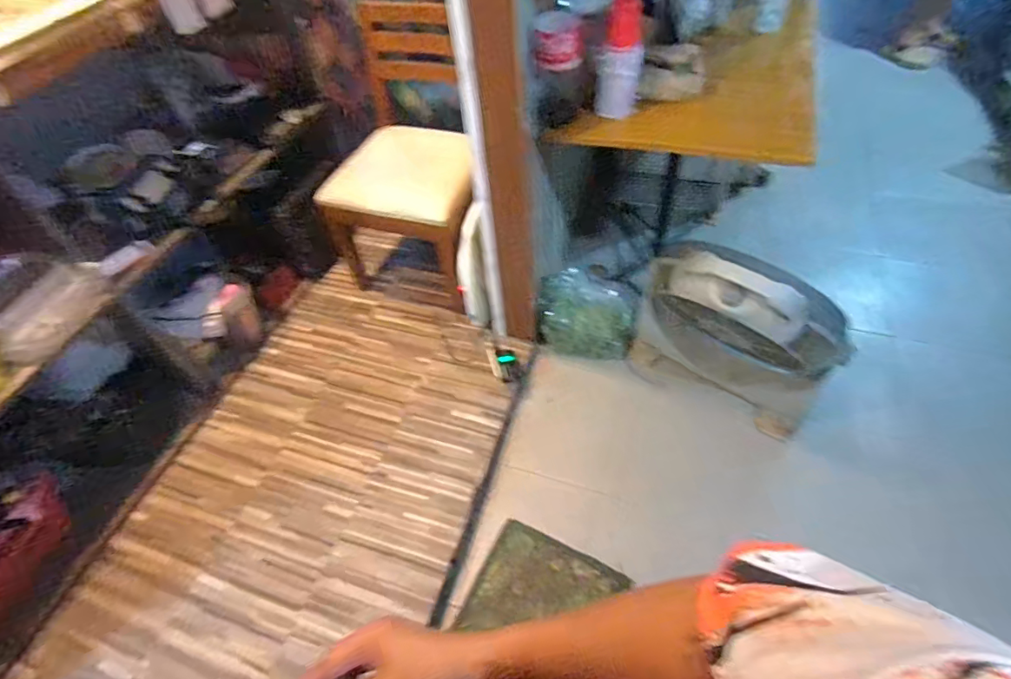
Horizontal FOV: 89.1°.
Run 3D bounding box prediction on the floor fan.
[{"bbox_3d":[0.610,-0.007,1.423,0.546,0.557,0.186,30,60,26],"label":"floor fan"}]

